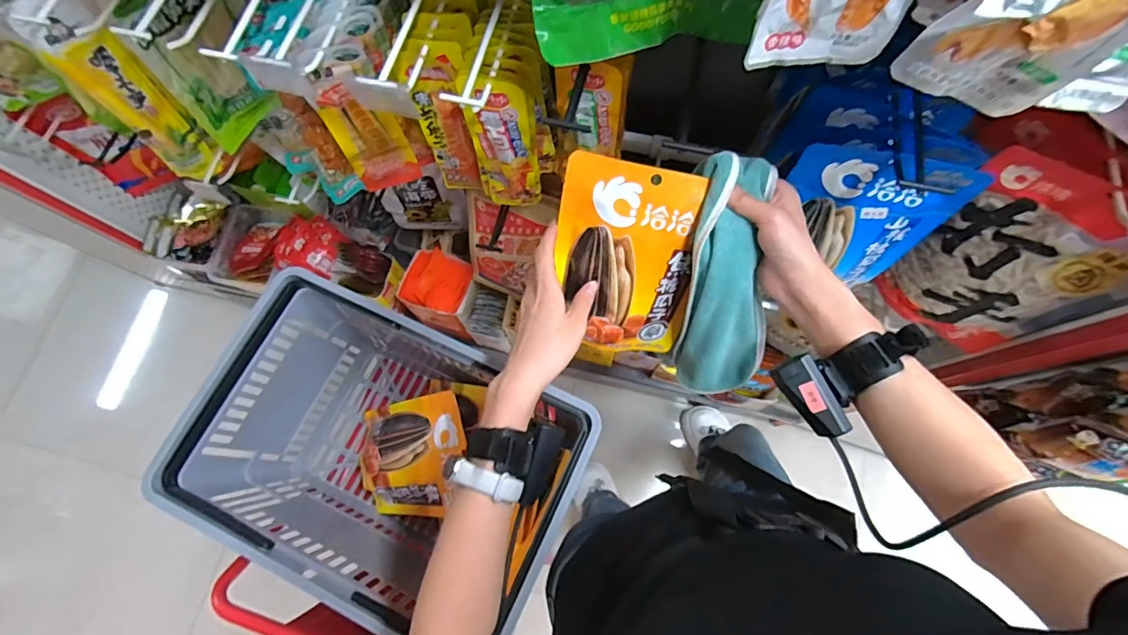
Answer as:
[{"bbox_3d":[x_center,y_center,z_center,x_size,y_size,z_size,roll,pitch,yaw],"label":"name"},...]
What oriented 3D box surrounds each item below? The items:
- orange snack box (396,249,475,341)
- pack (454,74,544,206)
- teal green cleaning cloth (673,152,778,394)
[{"bbox_3d":[-0.256,-0.053,1.038,0.132,0.152,0.123,20,75,7],"label":"orange snack box"},{"bbox_3d":[-0.067,-0.196,0.585,0.071,0.215,0.023,8,72,6],"label":"pack"},{"bbox_3d":[0.155,-0.030,0.474,0.076,0.241,0.060,-7,32,0],"label":"teal green cleaning cloth"}]

